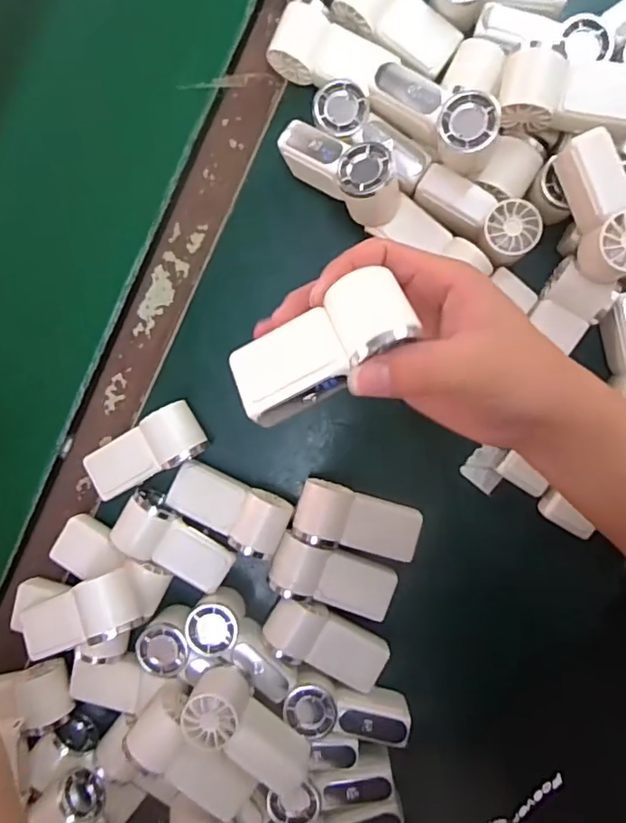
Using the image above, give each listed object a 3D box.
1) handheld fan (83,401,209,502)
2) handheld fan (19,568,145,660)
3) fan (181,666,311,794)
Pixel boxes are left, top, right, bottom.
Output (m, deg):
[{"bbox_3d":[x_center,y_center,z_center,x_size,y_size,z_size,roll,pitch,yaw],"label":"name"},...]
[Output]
[{"bbox_3d":[-0.132,0.032,0.452,0.094,0.034,0.044,-31,89,4],"label":"handheld fan"},{"bbox_3d":[-0.176,0.150,0.418,0.093,0.034,0.043,-21,89,19],"label":"handheld fan"},{"bbox_3d":[-0.048,0.226,0.403,0.092,0.045,0.036,41,93,2],"label":"fan"}]

